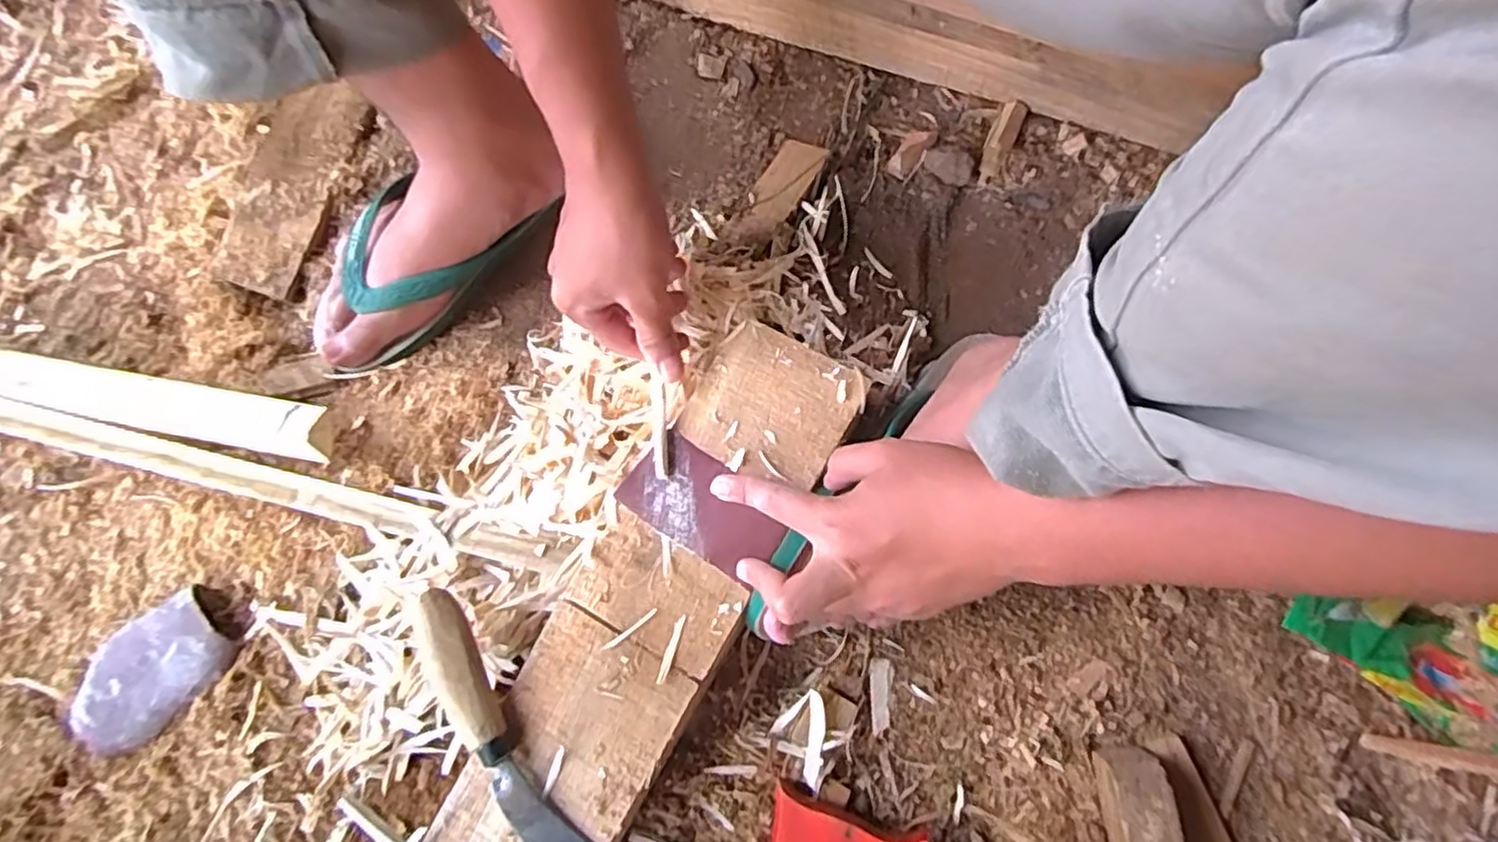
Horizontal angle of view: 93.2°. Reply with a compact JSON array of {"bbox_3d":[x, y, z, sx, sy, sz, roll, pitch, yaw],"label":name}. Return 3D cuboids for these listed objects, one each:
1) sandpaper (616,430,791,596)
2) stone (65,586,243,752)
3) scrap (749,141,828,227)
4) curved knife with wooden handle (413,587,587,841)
[{"bbox_3d":[-0.027,0.051,0.421,0.096,0.006,0.054,35,75,15],"label":"sandpaper"},{"bbox_3d":[-0.378,0.155,0.442,0.100,0.018,0.070,-44,77,-10],"label":"stone"},{"bbox_3d":[0.026,-0.178,0.525,0.041,0.005,0.078,21,69,24],"label":"scrap"},{"bbox_3d":[-0.129,0.180,0.382,0.038,0.024,0.203,-39,79,-10],"label":"curved knife with wooden handle"}]

